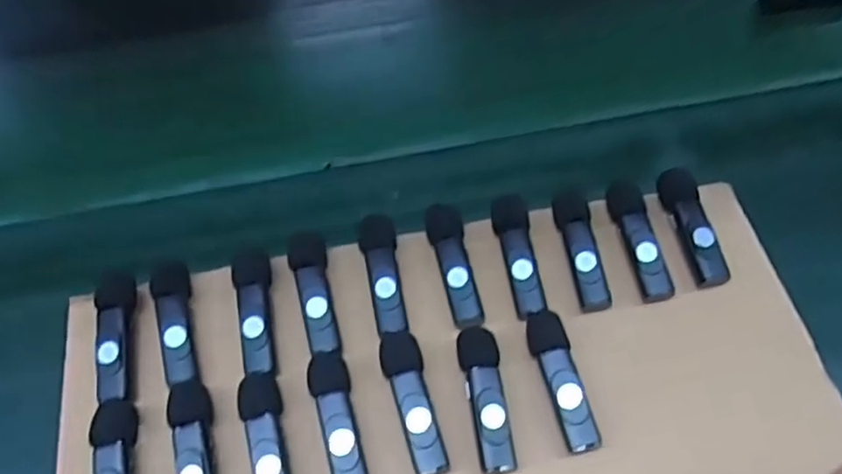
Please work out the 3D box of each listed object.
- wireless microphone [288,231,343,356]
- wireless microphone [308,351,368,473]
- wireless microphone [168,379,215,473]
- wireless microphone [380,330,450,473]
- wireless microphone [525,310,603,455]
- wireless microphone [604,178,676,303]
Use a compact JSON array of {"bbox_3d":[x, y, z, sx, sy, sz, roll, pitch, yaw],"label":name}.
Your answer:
[{"bbox_3d":[-0.052,0.027,0.329,0.018,0.011,0.064,-10,62,-4],"label":"wireless microphone"},{"bbox_3d":[-0.036,0.082,0.298,0.017,0.014,0.066,-16,62,-7],"label":"wireless microphone"},{"bbox_3d":[-0.098,0.093,0.291,0.018,0.010,0.066,-16,62,-7],"label":"wireless microphone"},{"bbox_3d":[-0.004,0.073,0.300,0.018,0.010,0.065,-12,62,-5],"label":"wireless microphone"},{"bbox_3d":[0.063,0.063,0.301,0.018,0.011,0.065,-10,62,-4],"label":"wireless microphone"},{"bbox_3d":[0.110,-0.001,0.336,0.017,0.011,0.066,-12,62,-5],"label":"wireless microphone"}]

